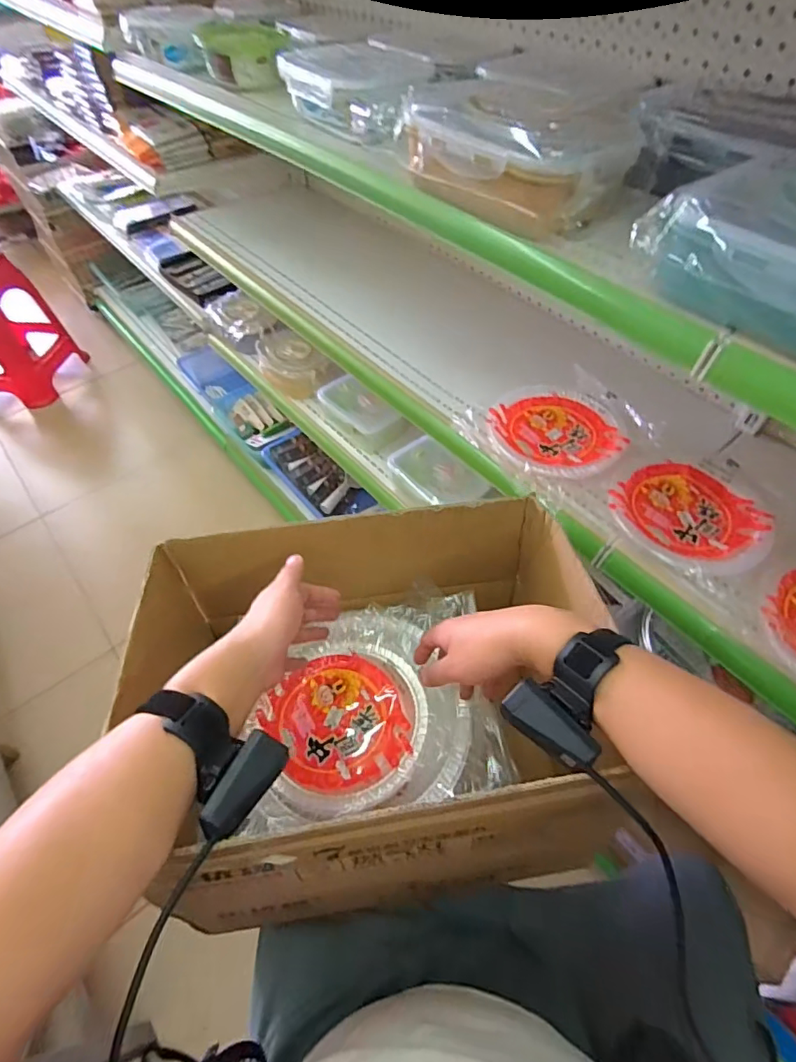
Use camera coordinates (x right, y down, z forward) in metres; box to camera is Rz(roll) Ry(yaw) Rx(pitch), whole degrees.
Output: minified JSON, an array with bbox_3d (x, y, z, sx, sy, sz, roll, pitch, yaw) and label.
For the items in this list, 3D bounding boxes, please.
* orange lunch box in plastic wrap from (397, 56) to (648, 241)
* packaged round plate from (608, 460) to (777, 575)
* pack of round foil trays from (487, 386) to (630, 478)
[{"bbox_3d":[0.125,-0.391,0.528,0.233,0.069,0.176,37,62,25],"label":"orange lunch box in plastic wrap"},{"bbox_3d":[0.356,-0.018,0.624,0.155,0.018,0.167,-1,53,1],"label":"packaged round plate"},{"bbox_3d":[0.217,-0.143,0.718,0.166,0.017,0.183,-15,54,-9],"label":"pack of round foil trays"}]

